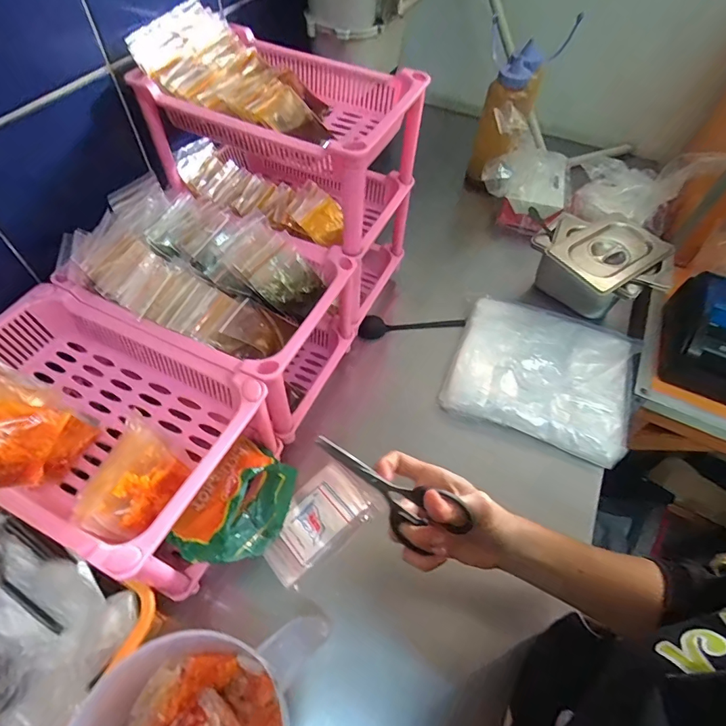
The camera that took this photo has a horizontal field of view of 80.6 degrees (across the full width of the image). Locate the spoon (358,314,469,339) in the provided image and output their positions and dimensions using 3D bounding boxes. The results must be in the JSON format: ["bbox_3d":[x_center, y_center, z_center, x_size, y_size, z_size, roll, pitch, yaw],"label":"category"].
[{"bbox_3d":[0.082,-0.063,0.716,0.177,0.024,0.030,-3,56,-5],"label":"spoon"}]

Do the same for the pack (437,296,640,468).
[{"bbox_3d":[0.276,0.009,0.657,0.260,0.036,0.231,19,57,10],"label":"pack"}]

